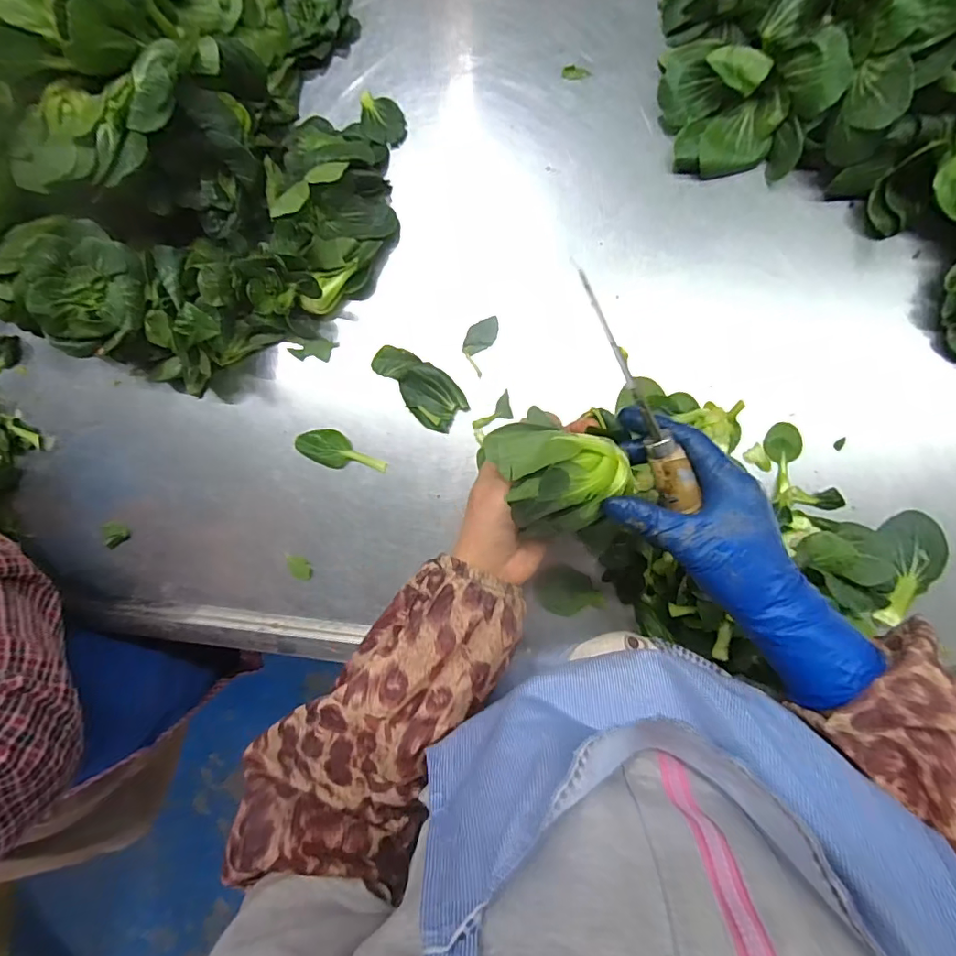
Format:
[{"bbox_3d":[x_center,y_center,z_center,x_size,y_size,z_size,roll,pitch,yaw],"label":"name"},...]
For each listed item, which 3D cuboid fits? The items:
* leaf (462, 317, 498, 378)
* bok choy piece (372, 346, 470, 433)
[{"bbox_3d":[0.001,-0.123,0.469,0.026,0.009,0.051,26,92,9],"label":"leaf"},{"bbox_3d":[-0.055,-0.085,0.474,0.094,0.014,0.045,43,94,8],"label":"bok choy piece"}]

